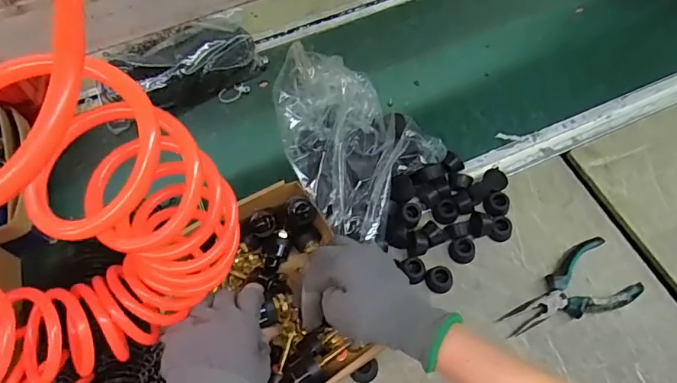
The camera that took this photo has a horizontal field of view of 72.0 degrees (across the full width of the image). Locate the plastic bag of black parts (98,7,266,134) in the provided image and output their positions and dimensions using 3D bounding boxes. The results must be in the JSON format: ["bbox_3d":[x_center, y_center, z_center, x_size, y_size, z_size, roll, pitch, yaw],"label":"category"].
[{"bbox_3d":[-0.229,-0.178,0.668,0.234,0.045,0.129,-28,64,-13],"label":"plastic bag of black parts"}]

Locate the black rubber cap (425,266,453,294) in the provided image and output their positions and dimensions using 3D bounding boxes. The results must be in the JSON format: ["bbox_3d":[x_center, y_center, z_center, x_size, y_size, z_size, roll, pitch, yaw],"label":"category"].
[{"bbox_3d":[0.115,0.101,0.529,0.026,0.019,0.028,-1,61,1],"label":"black rubber cap"}]

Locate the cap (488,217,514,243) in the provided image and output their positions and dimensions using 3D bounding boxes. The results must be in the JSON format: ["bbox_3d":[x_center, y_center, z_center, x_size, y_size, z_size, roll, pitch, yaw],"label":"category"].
[{"bbox_3d":[0.193,0.045,0.551,0.026,0.015,0.030,29,66,16],"label":"cap"}]

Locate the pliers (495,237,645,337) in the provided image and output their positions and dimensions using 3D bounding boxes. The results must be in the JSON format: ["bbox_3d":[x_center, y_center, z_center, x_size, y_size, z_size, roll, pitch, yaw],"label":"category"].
[{"bbox_3d":[0.252,0.107,0.520,0.154,0.022,0.076,-18,62,-8],"label":"pliers"}]

